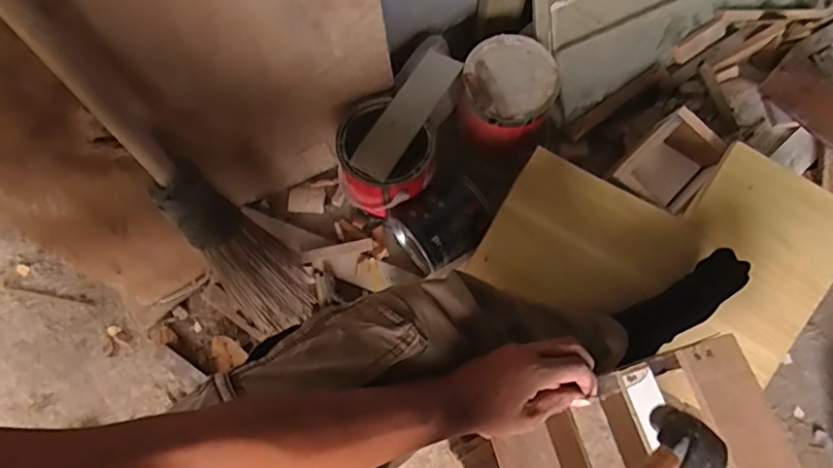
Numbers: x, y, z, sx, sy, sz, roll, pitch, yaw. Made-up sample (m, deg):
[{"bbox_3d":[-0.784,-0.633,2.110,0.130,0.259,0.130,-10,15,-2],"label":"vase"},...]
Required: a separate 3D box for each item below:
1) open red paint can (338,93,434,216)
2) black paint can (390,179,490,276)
[{"bbox_3d":[-0.053,-0.112,0.911,0.166,0.147,0.141,33,73,9],"label":"open red paint can"},{"bbox_3d":[0.041,-0.021,0.892,0.143,0.099,0.127,-32,75,-12],"label":"black paint can"}]

